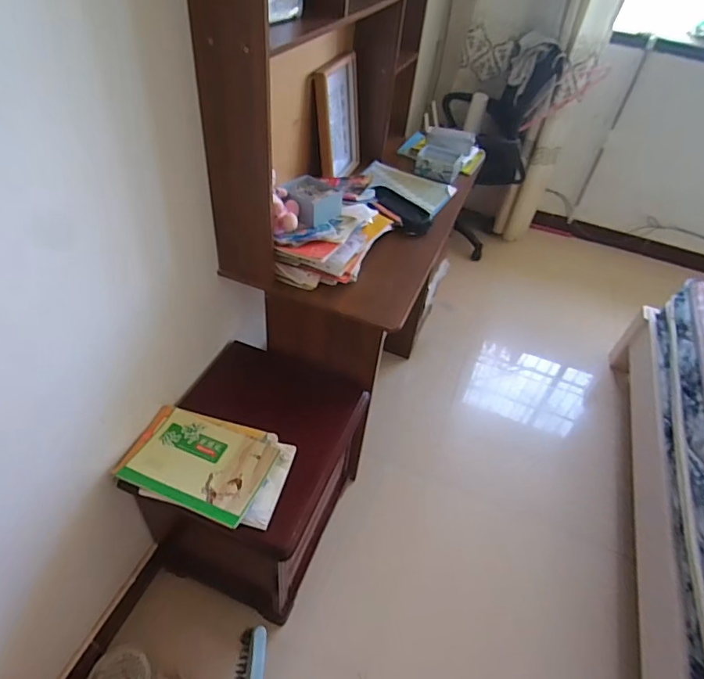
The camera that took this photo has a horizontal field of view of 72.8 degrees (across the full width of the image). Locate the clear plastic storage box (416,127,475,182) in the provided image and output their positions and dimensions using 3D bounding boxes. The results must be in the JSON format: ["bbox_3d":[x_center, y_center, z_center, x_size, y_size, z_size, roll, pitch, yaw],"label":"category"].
[{"bbox_3d":[0.311,-0.611,1.564,0.171,0.085,0.226,15,45,7],"label":"clear plastic storage box"}]

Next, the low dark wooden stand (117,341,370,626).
[{"bbox_3d":[-0.239,0.353,1.227,0.391,0.453,0.454,19,46,11],"label":"low dark wooden stand"}]

